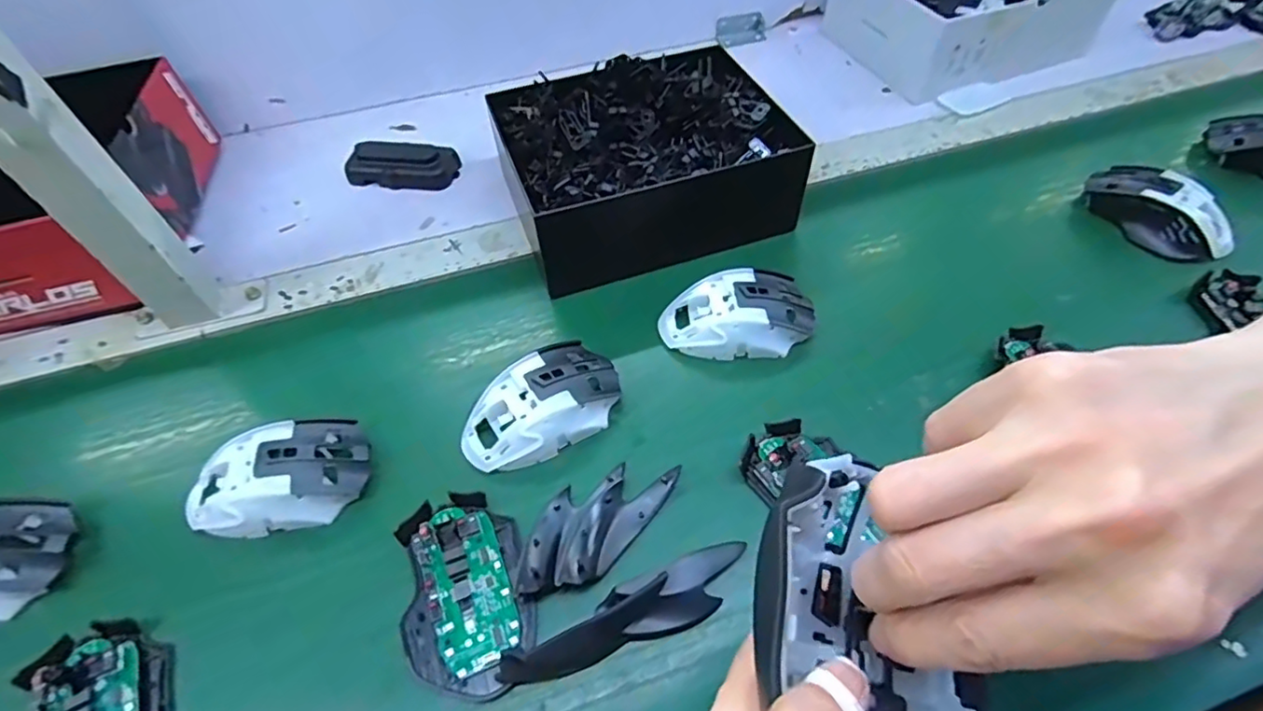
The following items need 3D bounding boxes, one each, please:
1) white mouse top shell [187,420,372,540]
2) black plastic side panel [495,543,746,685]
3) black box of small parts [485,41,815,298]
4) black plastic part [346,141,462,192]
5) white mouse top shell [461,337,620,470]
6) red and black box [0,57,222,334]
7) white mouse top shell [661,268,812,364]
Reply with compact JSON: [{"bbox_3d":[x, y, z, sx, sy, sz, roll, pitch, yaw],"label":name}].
[{"bbox_3d":[-0.232,0.079,0.390,0.117,0.038,0.065,-13,51,-5],"label":"white mouse top shell"},{"bbox_3d":[-0.003,0.146,0.335,0.143,0.026,0.031,-19,52,-10],"label":"black plastic side panel"},{"bbox_3d":[0.009,-0.172,0.530,0.229,0.099,0.186,-16,51,-8],"label":"black box of small parts"},{"bbox_3d":[-0.228,-0.189,0.595,0.106,0.019,0.049,-1,51,4],"label":"black plastic part"},{"bbox_3d":[-0.062,0.034,0.416,0.113,0.035,0.065,-34,56,-21],"label":"white mouse top shell"},{"bbox_3d":[-0.508,-0.143,0.520,0.202,0.084,0.245,-10,51,-3],"label":"red and black box"},{"bbox_3d":[0.081,-0.030,0.464,0.118,0.044,0.064,-5,51,1],"label":"white mouse top shell"}]

